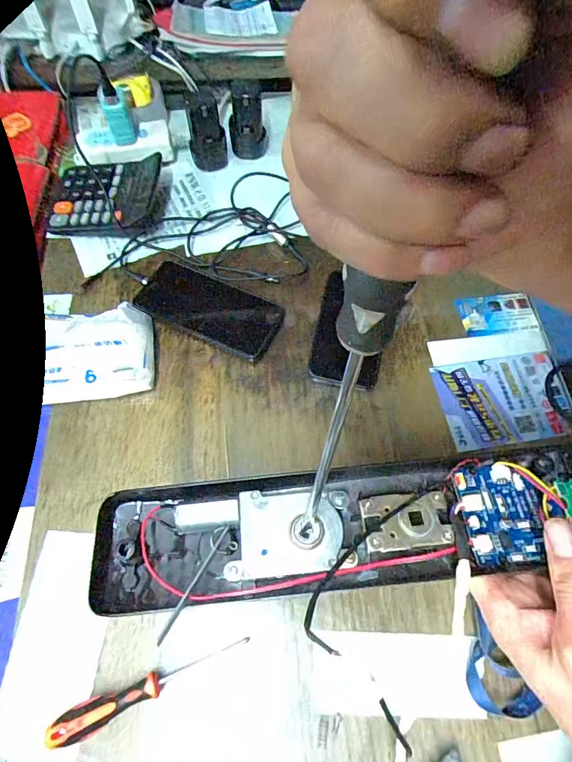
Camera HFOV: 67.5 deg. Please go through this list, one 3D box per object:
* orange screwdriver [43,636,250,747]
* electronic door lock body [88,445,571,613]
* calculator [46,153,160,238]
[{"bbox_3d":[-0.107,0.238,0.338,0.152,0.028,0.020,-23,67,-12],"label":"orange screwdriver"},{"bbox_3d":[0.075,0.083,0.265,0.378,0.030,0.068,-7,65,2],"label":"electronic door lock body"},{"bbox_3d":[-0.233,-0.244,0.553,0.132,0.024,0.117,4,64,1],"label":"calculator"}]

